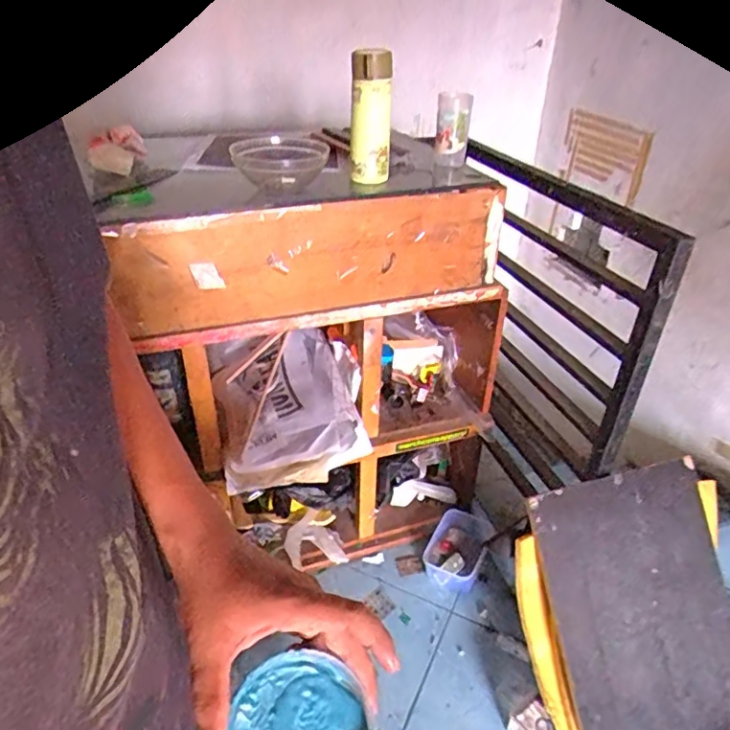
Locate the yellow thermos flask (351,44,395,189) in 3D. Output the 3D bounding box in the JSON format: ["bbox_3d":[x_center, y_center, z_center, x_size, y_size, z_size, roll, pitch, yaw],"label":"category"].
[{"bbox_3d":[0.010,-0.439,1.008,0.071,0.215,0.064,1,34,0],"label":"yellow thermos flask"}]

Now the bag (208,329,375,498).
[{"bbox_3d":[-0.176,0.062,1.290,0.322,0.080,0.447,-24,54,-2],"label":"bag"}]

